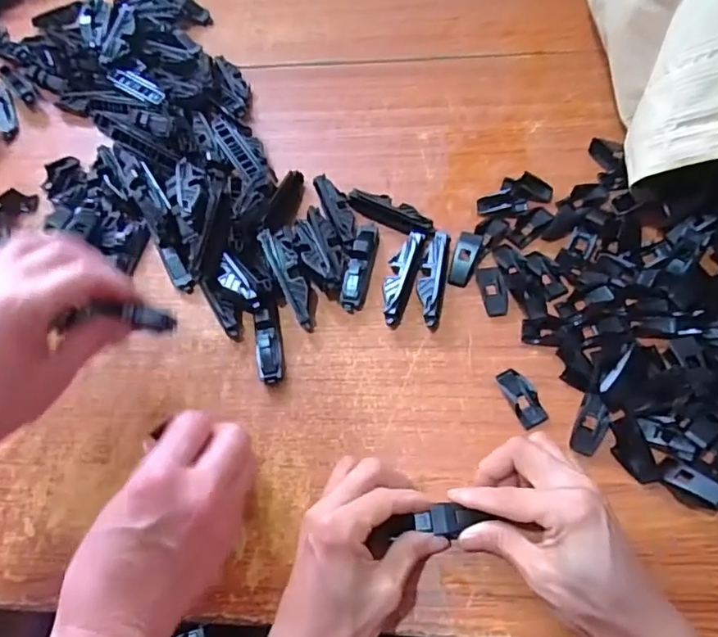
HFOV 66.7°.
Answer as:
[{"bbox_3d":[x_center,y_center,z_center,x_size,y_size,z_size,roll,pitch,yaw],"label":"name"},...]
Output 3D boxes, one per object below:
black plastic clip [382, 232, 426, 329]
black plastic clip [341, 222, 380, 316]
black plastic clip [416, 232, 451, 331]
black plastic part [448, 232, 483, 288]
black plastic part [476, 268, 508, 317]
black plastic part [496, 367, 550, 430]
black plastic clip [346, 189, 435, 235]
[{"bbox_3d":[0.033,-0.032,0.426,0.023,0.018,0.081,11,64,12],"label":"black plastic clip"},{"bbox_3d":[0.000,-0.044,0.436,0.019,0.018,0.078,9,64,11],"label":"black plastic clip"},{"bbox_3d":[0.057,-0.032,0.423,0.019,0.017,0.080,8,63,10],"label":"black plastic clip"},{"bbox_3d":[0.082,-0.047,0.426,0.017,0.006,0.044,17,81,12],"label":"black plastic part"},{"bbox_3d":[0.103,-0.021,0.418,0.019,0.008,0.041,-11,62,0],"label":"black plastic part"},{"bbox_3d":[0.113,0.054,0.375,0.021,0.009,0.042,-28,63,-9],"label":"black plastic part"},{"bbox_3d":[0.028,-0.089,0.457,0.079,0.014,0.022,31,70,20],"label":"black plastic clip"}]

